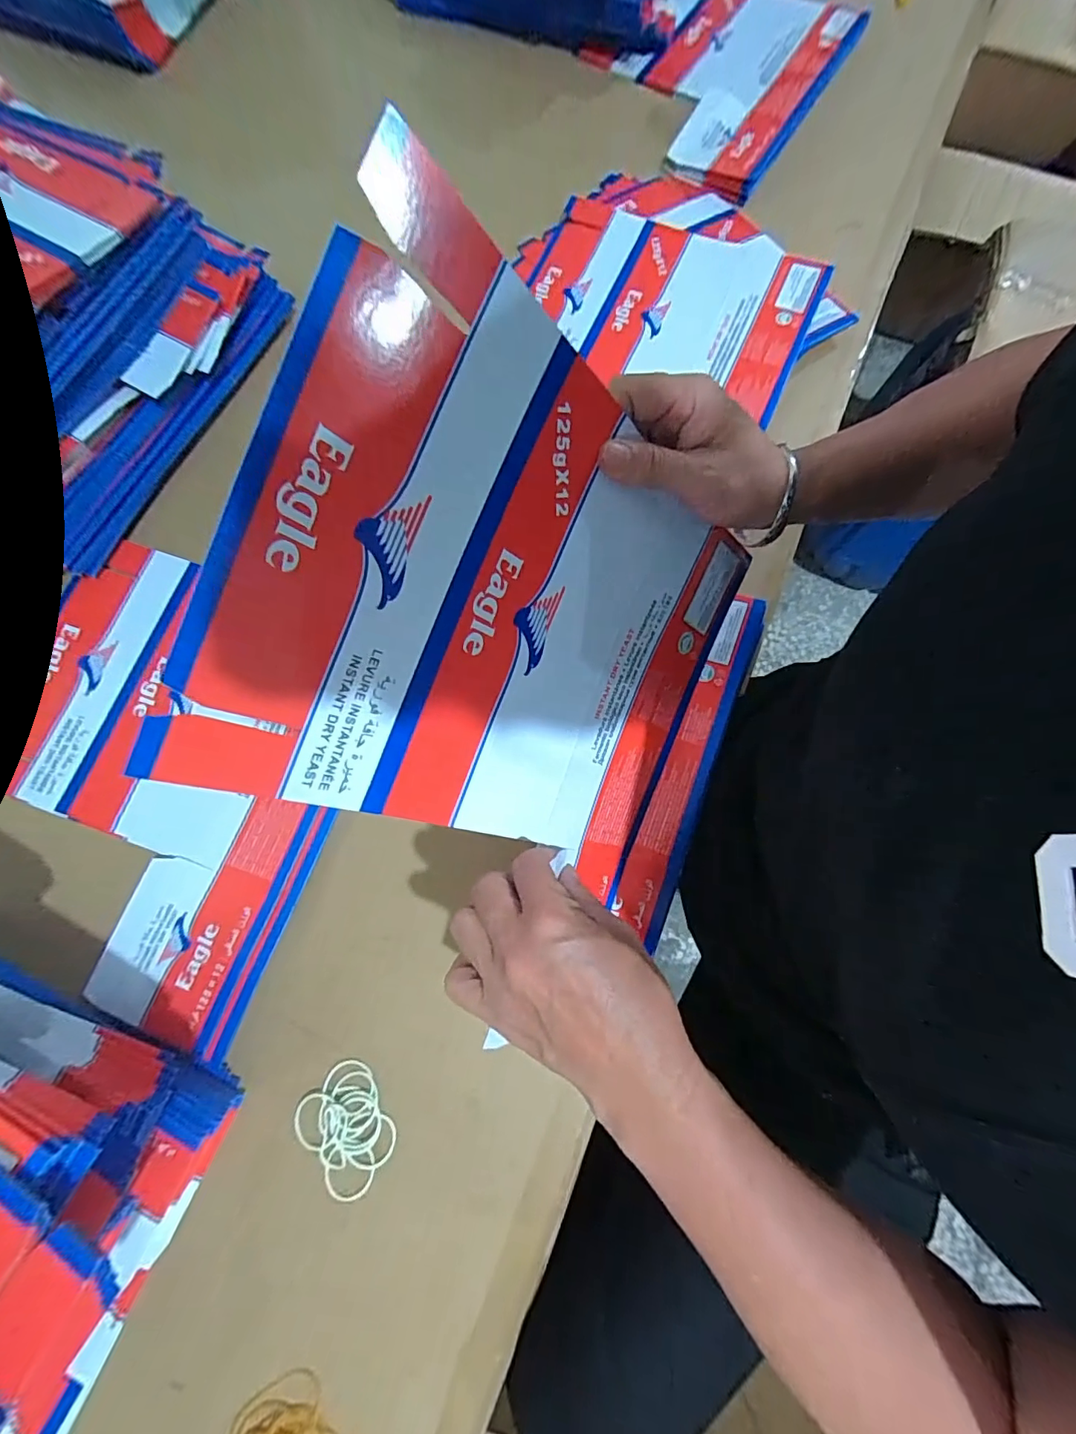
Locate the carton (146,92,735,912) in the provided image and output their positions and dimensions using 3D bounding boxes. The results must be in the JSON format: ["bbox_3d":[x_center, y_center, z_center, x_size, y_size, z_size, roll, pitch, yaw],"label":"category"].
[{"bbox_3d":[-0.002,-0.046,0.260,0.013,0.279,0.228,27,93,49],"label":"carton"}]

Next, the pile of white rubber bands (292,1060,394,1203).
[{"bbox_3d":[-0.132,0.288,0.348,0.059,0.005,0.071,-39,80,-9],"label":"pile of white rubber bands"}]

